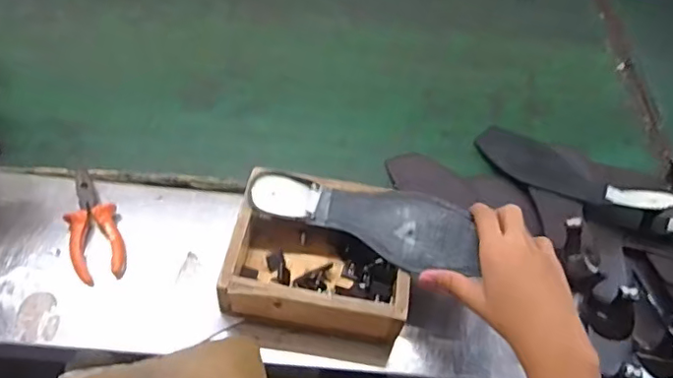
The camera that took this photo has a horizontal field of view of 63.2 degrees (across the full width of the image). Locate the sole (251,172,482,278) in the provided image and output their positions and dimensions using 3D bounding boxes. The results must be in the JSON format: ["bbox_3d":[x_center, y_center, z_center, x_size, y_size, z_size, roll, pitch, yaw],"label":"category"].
[{"bbox_3d":[0.029,0.024,0.567,0.226,0.031,0.085,15,54,10],"label":"sole"}]

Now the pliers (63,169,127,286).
[{"bbox_3d":[-0.264,0.040,0.598,0.051,0.032,0.128,-15,57,-16],"label":"pliers"}]

